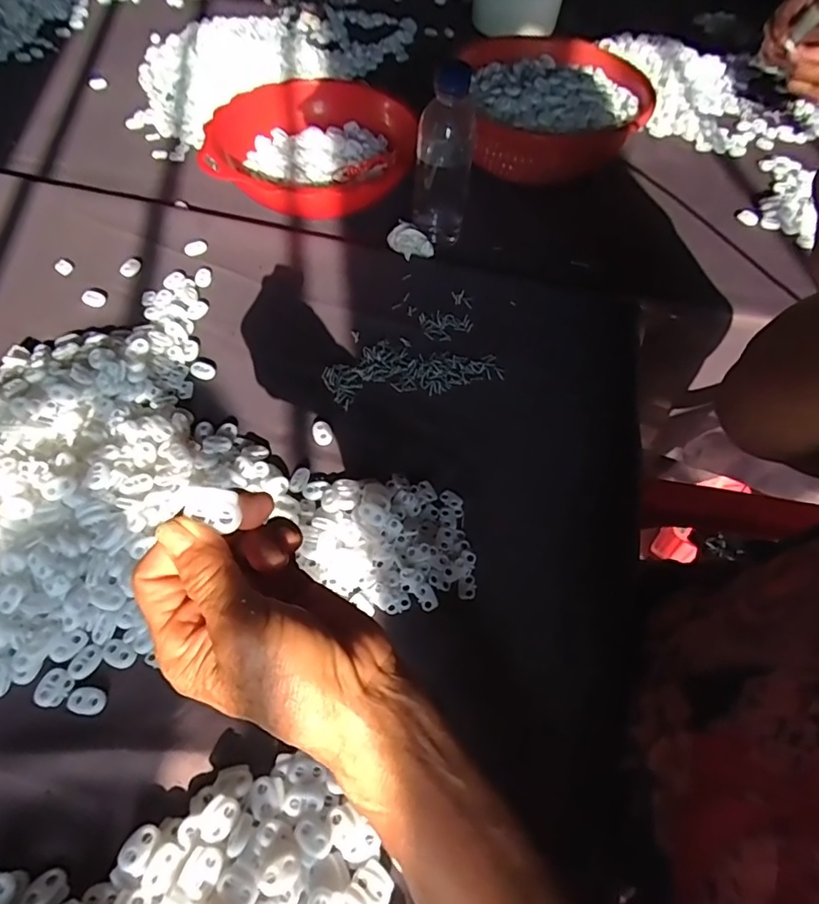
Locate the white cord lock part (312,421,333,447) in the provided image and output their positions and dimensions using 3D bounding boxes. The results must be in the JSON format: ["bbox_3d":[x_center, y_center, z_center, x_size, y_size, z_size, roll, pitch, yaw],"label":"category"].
[{"bbox_3d":[-0.074,-0.016,0.467,0.015,0.007,0.022,-23,60,-17],"label":"white cord lock part"}]

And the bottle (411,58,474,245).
[{"bbox_3d":[0.035,-0.306,0.574,0.058,0.161,0.055,6,56,1],"label":"bottle"}]

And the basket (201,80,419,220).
[{"bbox_3d":[-0.114,-0.347,0.651,0.216,0.067,0.220,1,56,-2],"label":"basket"}]

